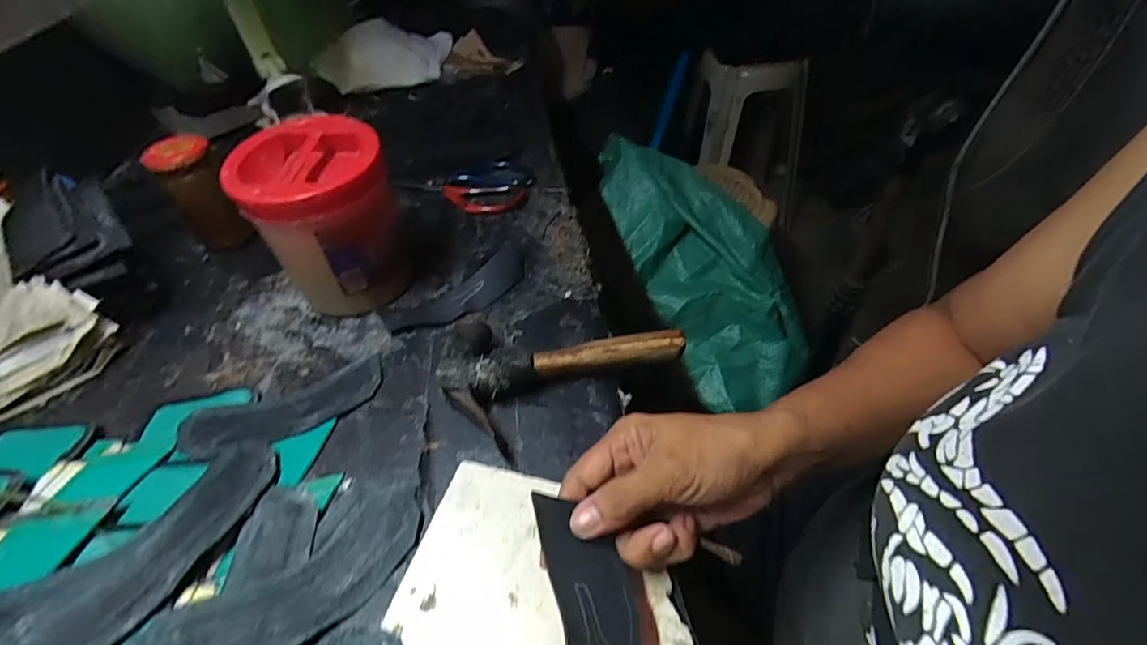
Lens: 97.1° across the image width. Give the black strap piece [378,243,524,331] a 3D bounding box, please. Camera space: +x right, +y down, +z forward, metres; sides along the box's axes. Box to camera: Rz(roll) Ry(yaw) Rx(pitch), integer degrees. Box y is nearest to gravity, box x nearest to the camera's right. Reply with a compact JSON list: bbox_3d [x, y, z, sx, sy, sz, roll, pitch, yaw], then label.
[{"bbox_3d":[-0.106,-0.030,0.480,0.141,0.016,0.056,-29,52,-26],"label":"black strap piece"}]

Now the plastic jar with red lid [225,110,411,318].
[{"bbox_3d":[-0.216,-0.088,0.453,0.115,0.144,0.108,-3,46,3],"label":"plastic jar with red lid"}]

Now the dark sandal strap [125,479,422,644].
[{"bbox_3d":[-0.164,0.154,0.300,0.156,0.013,0.064,-35,55,-30],"label":"dark sandal strap"}]

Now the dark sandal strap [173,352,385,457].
[{"bbox_3d":[-0.225,0.067,0.396,0.146,0.006,0.054,-17,48,-17],"label":"dark sandal strap"}]

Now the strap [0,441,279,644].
[{"bbox_3d":[-0.260,0.140,0.309,0.073,0.016,0.163,28,51,24],"label":"strap"}]

